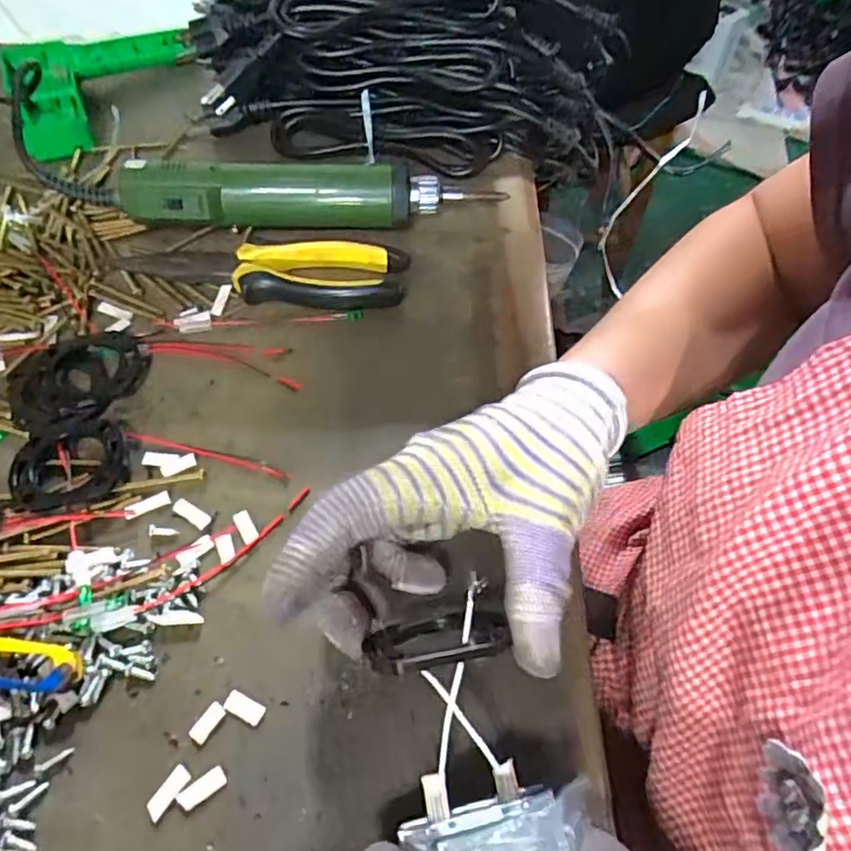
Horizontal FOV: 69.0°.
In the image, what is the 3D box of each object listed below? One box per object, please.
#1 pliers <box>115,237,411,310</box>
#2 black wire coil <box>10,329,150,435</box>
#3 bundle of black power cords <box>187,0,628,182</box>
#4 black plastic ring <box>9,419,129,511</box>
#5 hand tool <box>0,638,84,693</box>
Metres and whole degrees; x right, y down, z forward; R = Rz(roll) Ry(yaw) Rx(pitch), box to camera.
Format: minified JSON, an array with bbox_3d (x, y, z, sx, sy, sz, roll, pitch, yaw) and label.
[{"bbox_3d":[-0.100,-0.102,0.395,0.172,0.021,0.051,5,58,2],"label":"pliers"},{"bbox_3d":[-0.201,-0.029,0.357,0.074,0.007,0.062,-30,63,-18],"label":"black wire coil"},{"bbox_3d":[-0.004,-0.265,0.478,0.332,0.129,0.145,-3,58,-3],"label":"bundle of black power cords"},{"bbox_3d":[-0.186,0.020,0.324,0.055,0.009,0.051,-24,61,-15],"label":"black plastic ring"},{"bbox_3d":[-0.184,0.104,0.271,0.066,0.011,0.020,5,58,2],"label":"hand tool"}]

